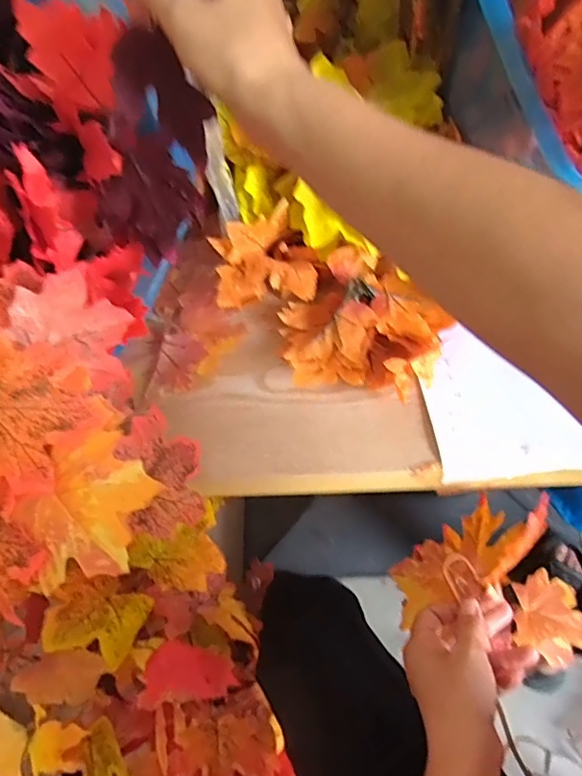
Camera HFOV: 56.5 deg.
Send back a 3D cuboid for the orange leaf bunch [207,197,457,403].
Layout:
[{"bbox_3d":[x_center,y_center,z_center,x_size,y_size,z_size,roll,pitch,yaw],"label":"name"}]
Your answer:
[{"bbox_3d":[0.031,-0.072,0.465,0.207,0.068,0.125,23,60,18],"label":"orange leaf bunch"}]

